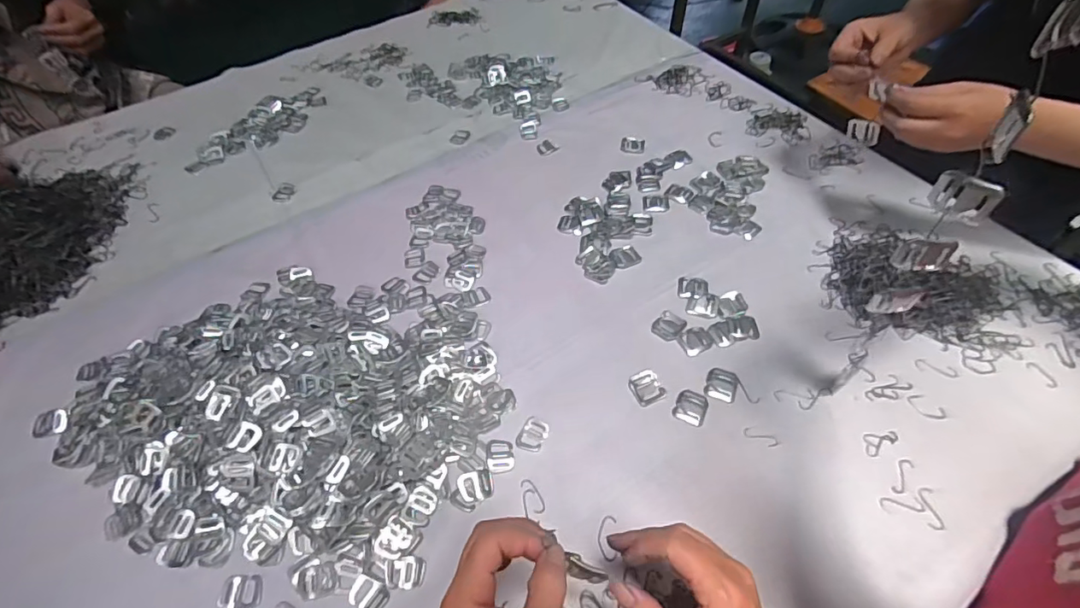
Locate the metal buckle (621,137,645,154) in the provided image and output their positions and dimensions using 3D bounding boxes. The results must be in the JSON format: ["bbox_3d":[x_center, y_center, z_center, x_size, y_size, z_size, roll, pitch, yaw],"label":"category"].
[{"bbox_3d":[0.139,-0.238,0.777,0.036,0.004,0.036,4,54,5],"label":"metal buckle"}]

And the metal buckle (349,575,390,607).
[{"bbox_3d":[-0.146,0.248,0.441,0.032,0.004,0.026,22,58,17],"label":"metal buckle"}]

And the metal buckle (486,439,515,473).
[{"bbox_3d":[-0.039,0.148,0.509,0.027,0.004,0.034,-5,54,-2],"label":"metal buckle"}]

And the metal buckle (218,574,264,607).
[{"bbox_3d":[-0.256,0.246,0.444,0.036,0.004,0.027,-3,54,0],"label":"metal buckle"}]

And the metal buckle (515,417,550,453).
[{"bbox_3d":[-0.007,0.131,0.521,0.026,0.004,0.035,22,58,17],"label":"metal buckle"}]

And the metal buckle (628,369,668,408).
[{"bbox_3d":[0.112,0.087,0.546,0.034,0.004,0.037,-20,56,-12],"label":"metal buckle"}]

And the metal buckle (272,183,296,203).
[{"bbox_3d":[-0.368,-0.160,0.746,0.027,0.004,0.040,8,55,8],"label":"metal buckle"}]

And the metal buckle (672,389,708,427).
[{"bbox_3d":[0.155,0.106,0.533,0.031,0.004,0.035,20,57,16],"label":"metal buckle"}]

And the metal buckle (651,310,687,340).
[{"bbox_3d":[0.146,0.024,0.589,0.032,0.004,0.037,32,61,23],"label":"metal buckle"}]

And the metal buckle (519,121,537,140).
[{"bbox_3d":[-0.018,-0.273,0.811,0.027,0.004,0.043,-3,54,0],"label":"metal buckle"}]

